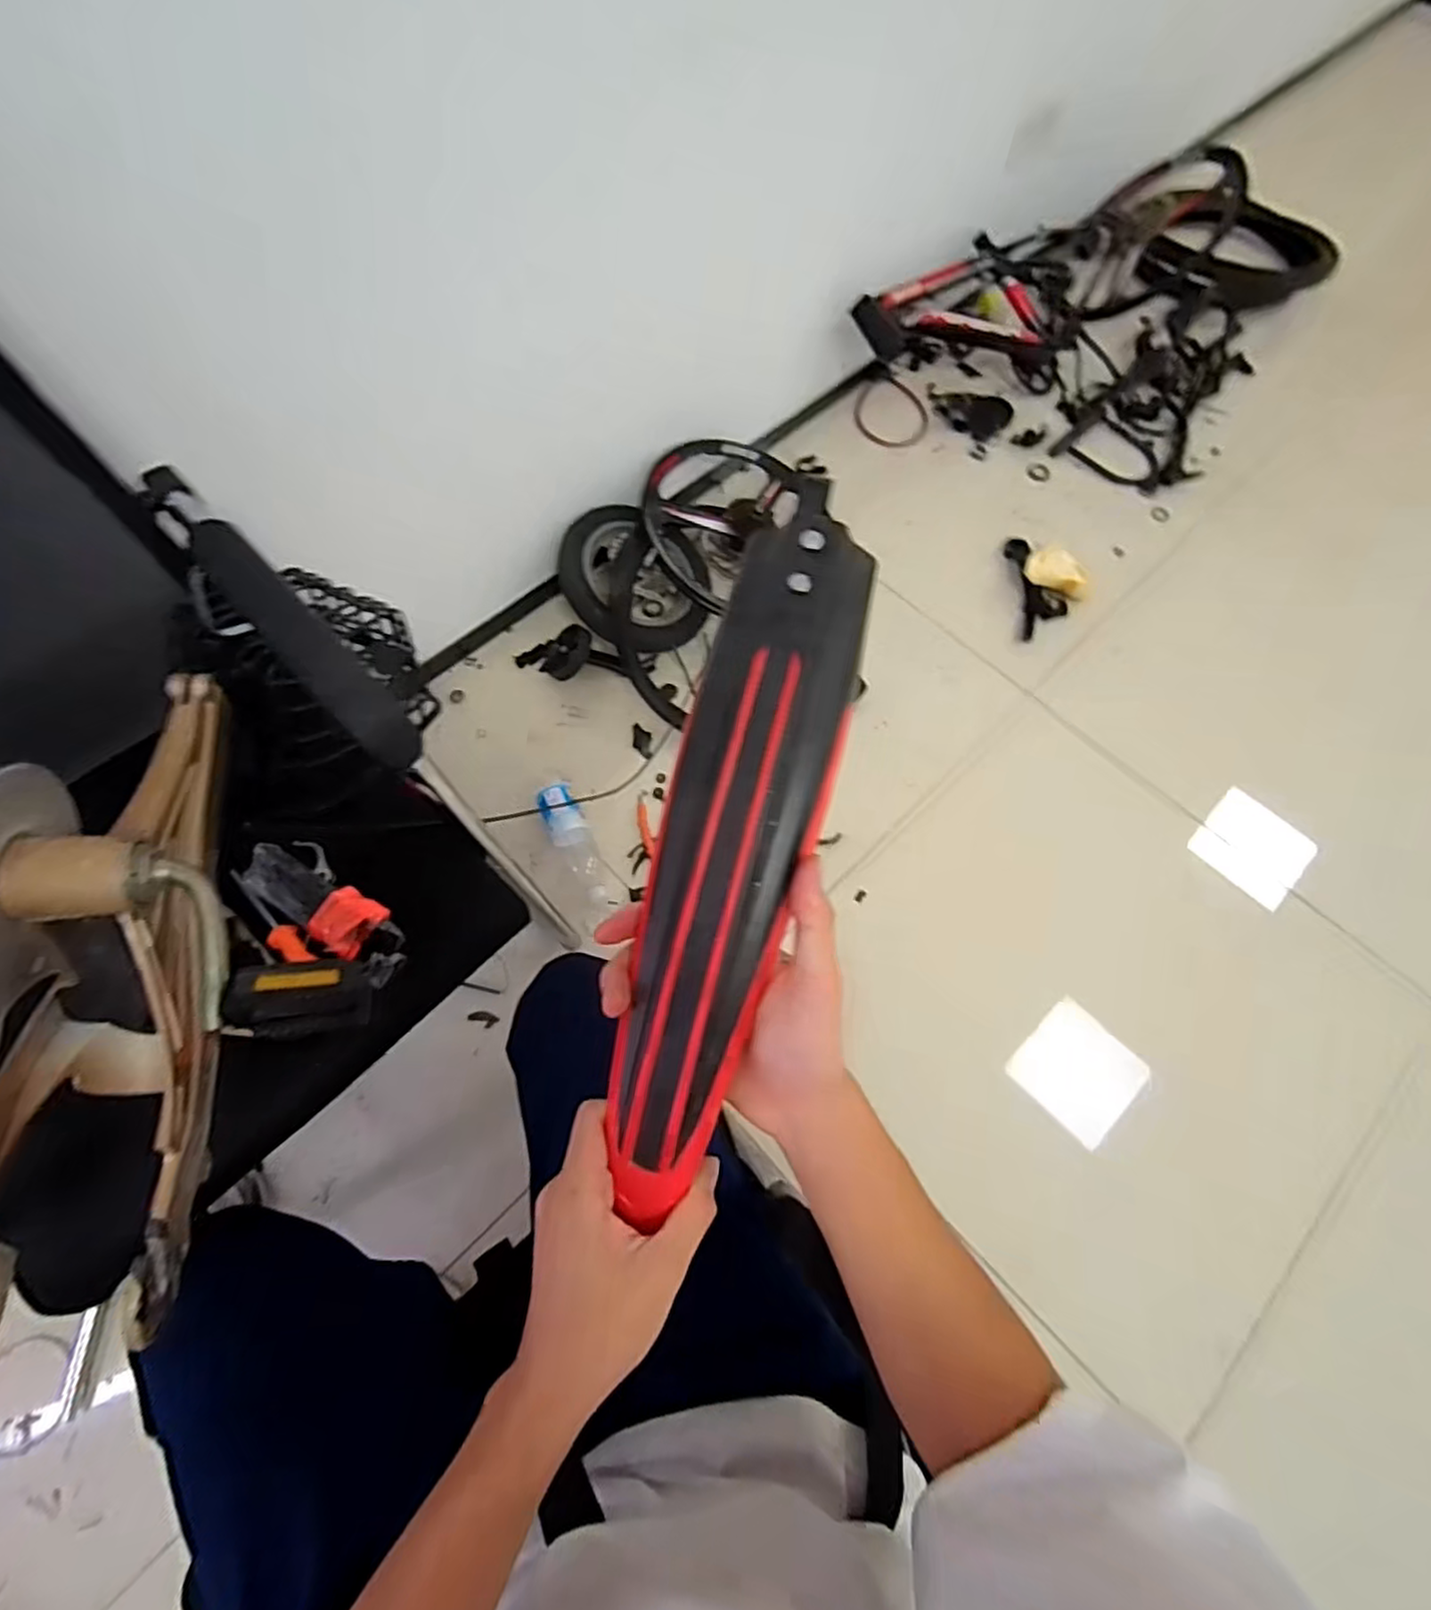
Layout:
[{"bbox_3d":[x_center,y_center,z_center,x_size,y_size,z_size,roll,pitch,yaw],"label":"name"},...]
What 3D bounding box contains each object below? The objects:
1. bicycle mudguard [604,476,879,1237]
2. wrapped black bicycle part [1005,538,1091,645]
[{"bbox_3d":[0.008,0.026,0.345,0.074,0.032,0.349,15,90,5],"label":"bicycle mudguard"},{"bbox_3d":[0.671,-0.447,1.404,0.145,0.081,0.244,0,66,-2],"label":"wrapped black bicycle part"}]

